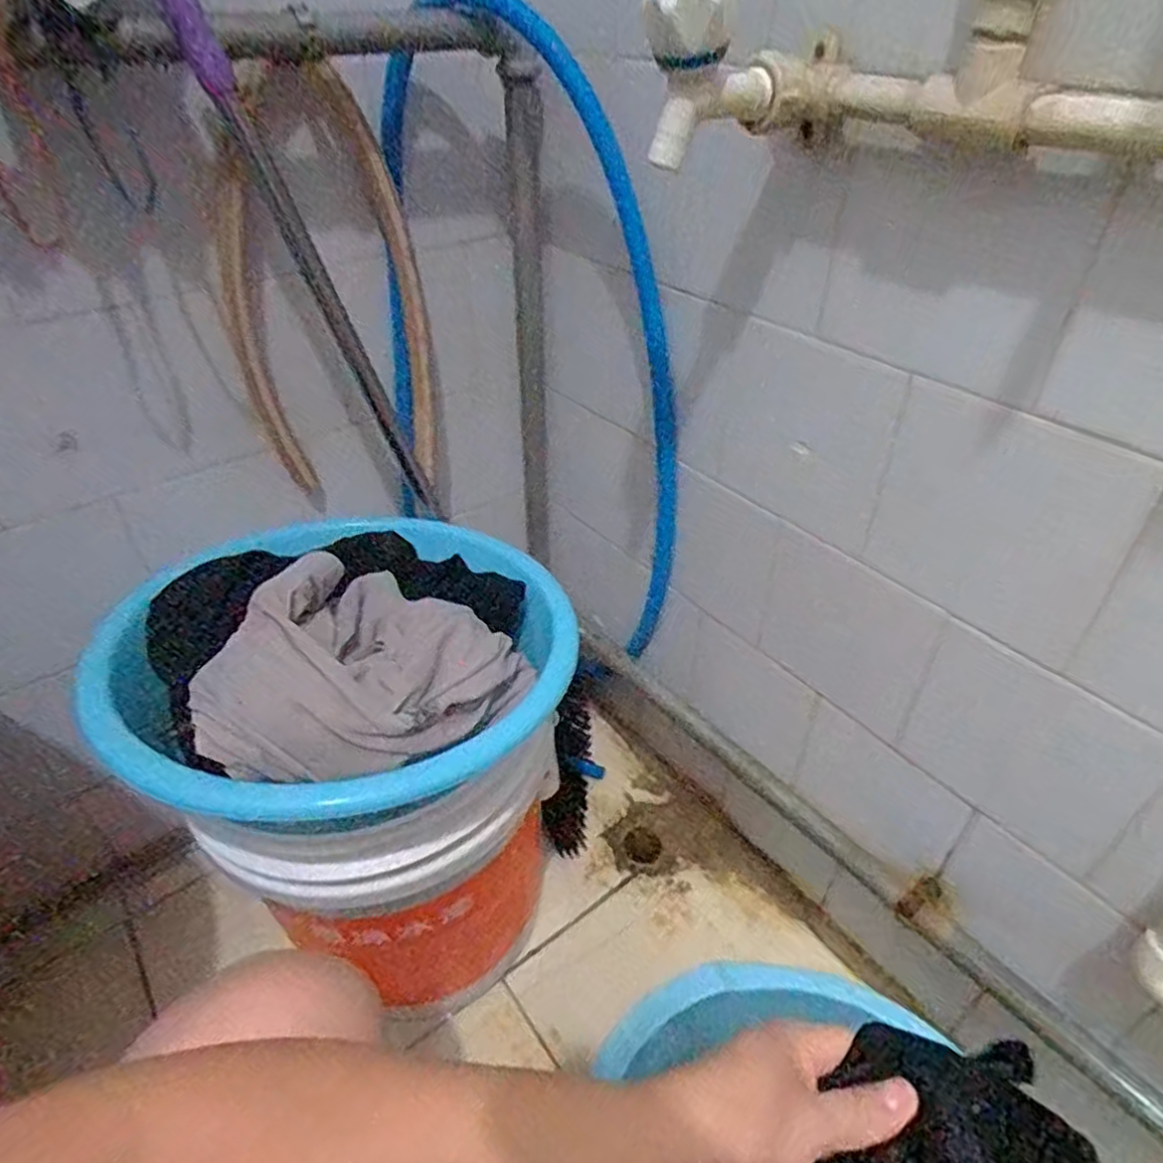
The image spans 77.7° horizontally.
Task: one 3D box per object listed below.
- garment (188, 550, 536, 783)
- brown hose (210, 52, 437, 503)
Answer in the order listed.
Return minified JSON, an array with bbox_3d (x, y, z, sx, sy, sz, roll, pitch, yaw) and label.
[{"bbox_3d":[-0.148,0.052,0.469,0.158,0.087,0.195,29,48,32],"label":"garment"},{"bbox_3d":[-0.221,-0.236,0.632,0.171,0.342,0.059,-16,41,-17],"label":"brown hose"}]

